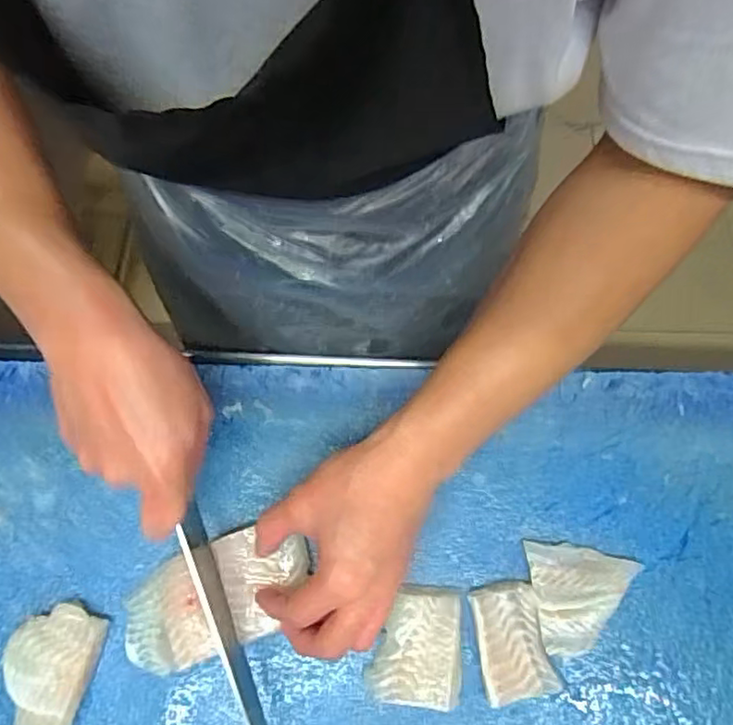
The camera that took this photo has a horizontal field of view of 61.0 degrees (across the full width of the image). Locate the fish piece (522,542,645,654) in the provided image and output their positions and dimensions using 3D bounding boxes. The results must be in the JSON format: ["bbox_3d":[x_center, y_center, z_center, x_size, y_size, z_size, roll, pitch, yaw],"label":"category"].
[{"bbox_3d":[0.146,0.158,0.419,0.073,0.016,0.069,1,68,2],"label":"fish piece"}]

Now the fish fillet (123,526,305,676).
[{"bbox_3d":[-0.106,0.160,0.418,0.128,0.021,0.068,-27,76,-1],"label":"fish fillet"}]

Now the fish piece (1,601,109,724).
[{"bbox_3d":[-0.215,0.221,0.403,0.057,0.020,0.121,9,68,6],"label":"fish piece"}]

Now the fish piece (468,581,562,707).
[{"bbox_3d":[0.094,0.183,0.407,0.048,0.022,0.069,-13,68,-3],"label":"fish piece"}]

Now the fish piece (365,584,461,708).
[{"bbox_3d":[0.032,0.187,0.411,0.059,0.020,0.070,2,68,3],"label":"fish piece"}]

